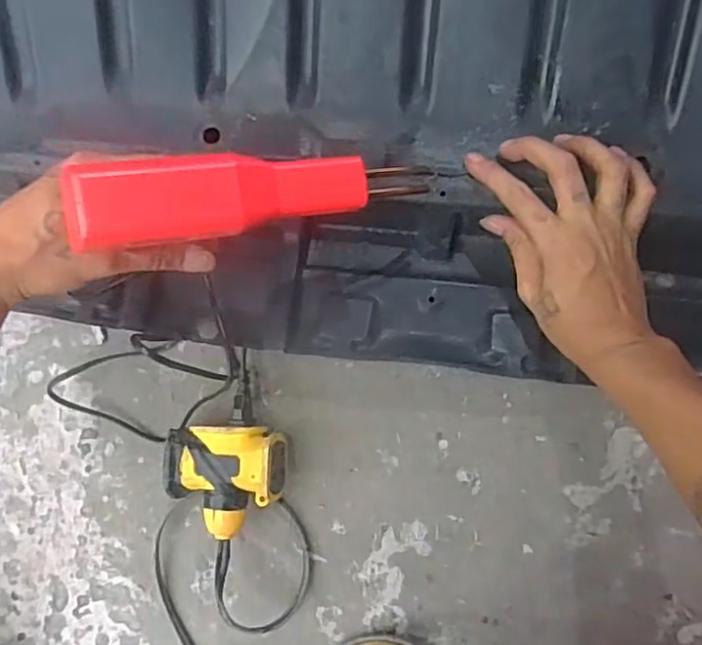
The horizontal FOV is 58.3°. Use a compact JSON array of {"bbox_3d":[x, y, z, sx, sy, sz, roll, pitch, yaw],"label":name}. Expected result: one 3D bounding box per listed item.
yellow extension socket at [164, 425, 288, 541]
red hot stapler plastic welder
[{"bbox_3d":[-0.094,0.119,0.486,0.084,0.052,0.083,1,93,8],"label":"yellow extension socket"},{"bbox_3d":[-0.046,-0.074,0.362,0.210,0.039,0.043,-10,92,-25],"label":"red hot stapler plastic welder"}]

